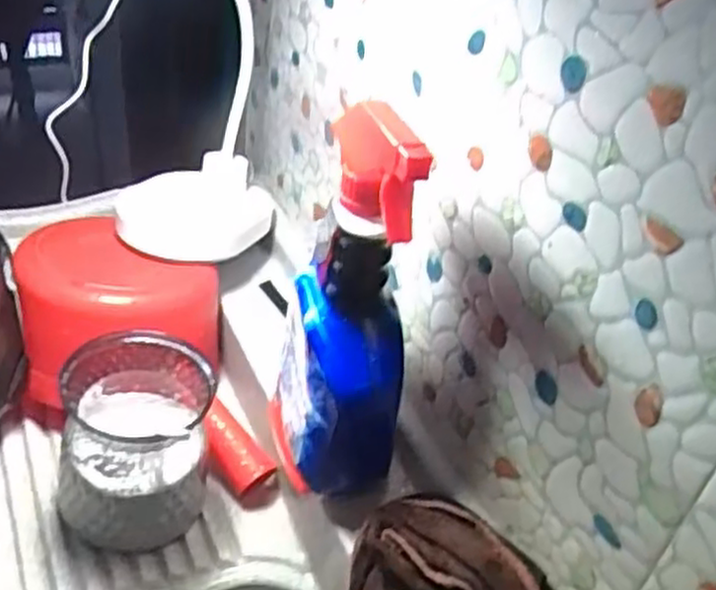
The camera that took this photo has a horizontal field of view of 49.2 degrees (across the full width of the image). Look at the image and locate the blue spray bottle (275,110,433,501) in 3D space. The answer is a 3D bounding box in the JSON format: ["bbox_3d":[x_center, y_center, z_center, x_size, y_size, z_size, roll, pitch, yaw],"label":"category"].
[{"bbox_3d":[-0.008,0.009,0.488,0.077,0.261,0.085,3,39,-6],"label":"blue spray bottle"}]

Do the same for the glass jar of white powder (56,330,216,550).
[{"bbox_3d":[-0.160,0.105,0.565,0.105,0.111,0.109,9,38,1],"label":"glass jar of white powder"}]

